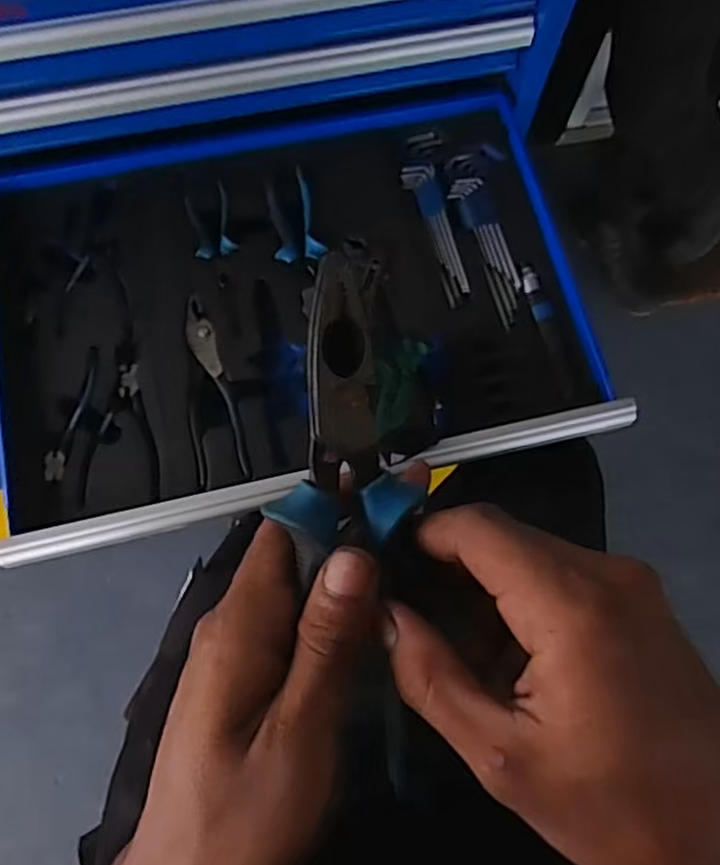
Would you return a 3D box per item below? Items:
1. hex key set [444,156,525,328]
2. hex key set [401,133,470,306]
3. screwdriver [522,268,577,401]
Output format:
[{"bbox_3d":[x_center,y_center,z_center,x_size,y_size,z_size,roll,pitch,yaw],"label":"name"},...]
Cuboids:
[{"bbox_3d":[0.139,-0.218,0.771,0.048,0.018,0.212,-10,74,-5],"label":"hex key set"},{"bbox_3d":[0.080,-0.243,0.778,0.052,0.020,0.221,-6,74,-4],"label":"hex key set"},{"bbox_3d":[0.198,-0.106,0.715,0.022,0.017,0.158,-9,74,-5],"label":"screwdriver"}]

